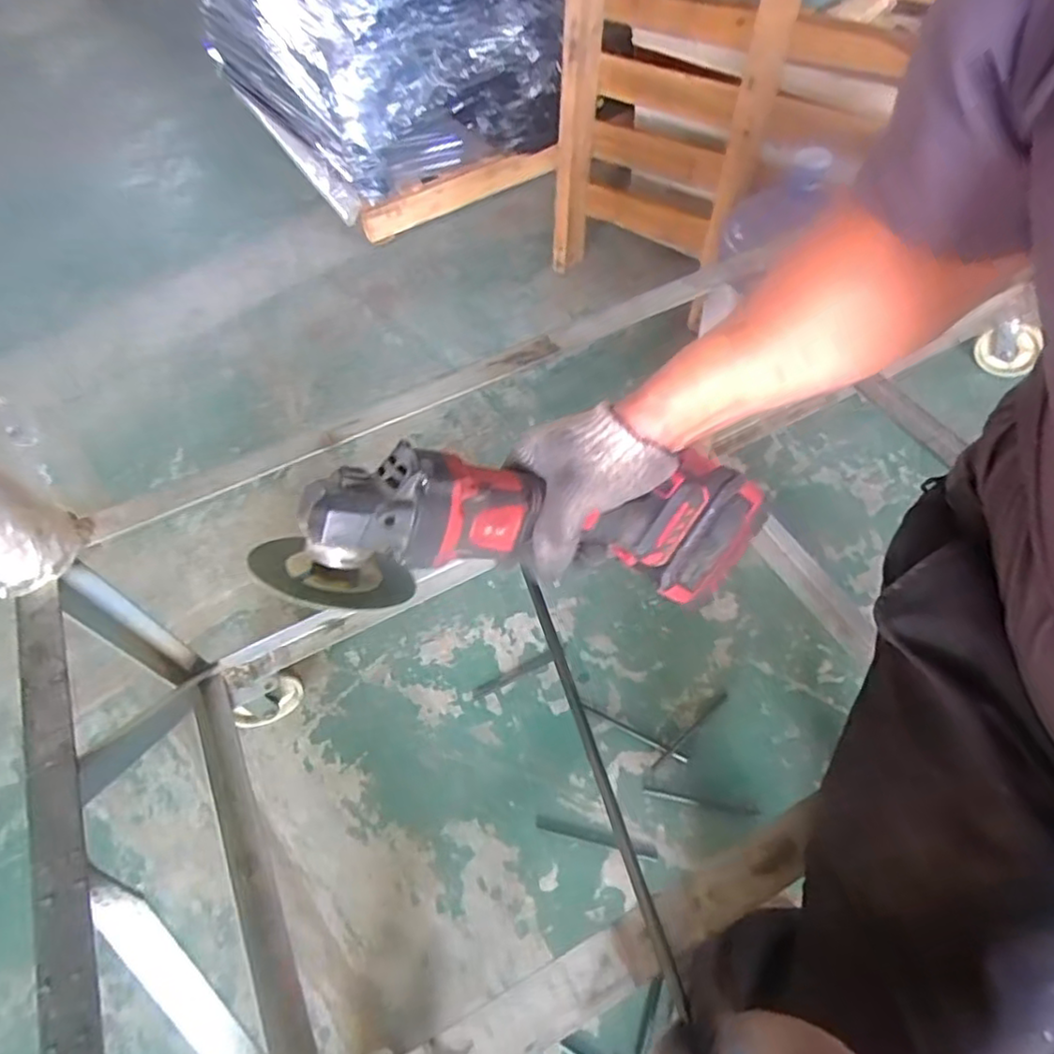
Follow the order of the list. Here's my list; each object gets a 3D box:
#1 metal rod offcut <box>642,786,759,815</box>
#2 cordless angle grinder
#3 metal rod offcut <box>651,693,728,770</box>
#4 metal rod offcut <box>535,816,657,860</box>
[{"bbox_3d":[0.269,0.429,0.994,0.171,0.010,0.015,9,56,8],"label":"metal rod offcut"},{"bbox_3d":[0.019,-0.001,0.455,0.380,0.099,0.087,0,50,-31],"label":"cordless angle grinder"},{"bbox_3d":[0.267,0.333,1.049,0.180,0.004,0.013,-35,61,-21],"label":"metal rod offcut"},{"bbox_3d":[0.105,0.477,0.978,0.186,0.013,0.018,12,56,10],"label":"metal rod offcut"}]

